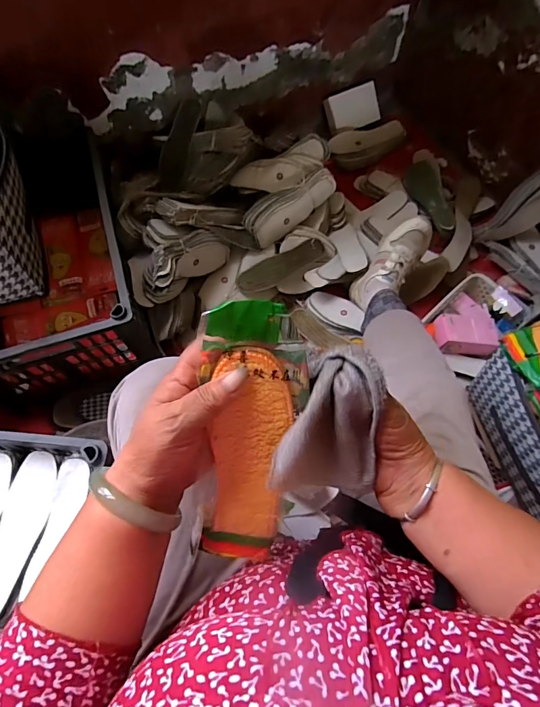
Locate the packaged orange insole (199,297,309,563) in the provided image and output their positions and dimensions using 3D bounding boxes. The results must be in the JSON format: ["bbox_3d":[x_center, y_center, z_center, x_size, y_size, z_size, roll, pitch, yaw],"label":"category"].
[{"bbox_3d":[-0.012,0.068,0.299,0.074,0.211,0.027,1,19,-8],"label":"packaged orange insole"}]

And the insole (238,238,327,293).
[{"bbox_3d":[0.028,-0.202,0.924,0.219,0.012,0.060,-28,67,-12],"label":"insole"}]

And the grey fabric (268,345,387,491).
[{"bbox_3d":[0.043,0.053,0.306,0.077,0.064,0.097,2,64,2],"label":"grey fabric"}]

